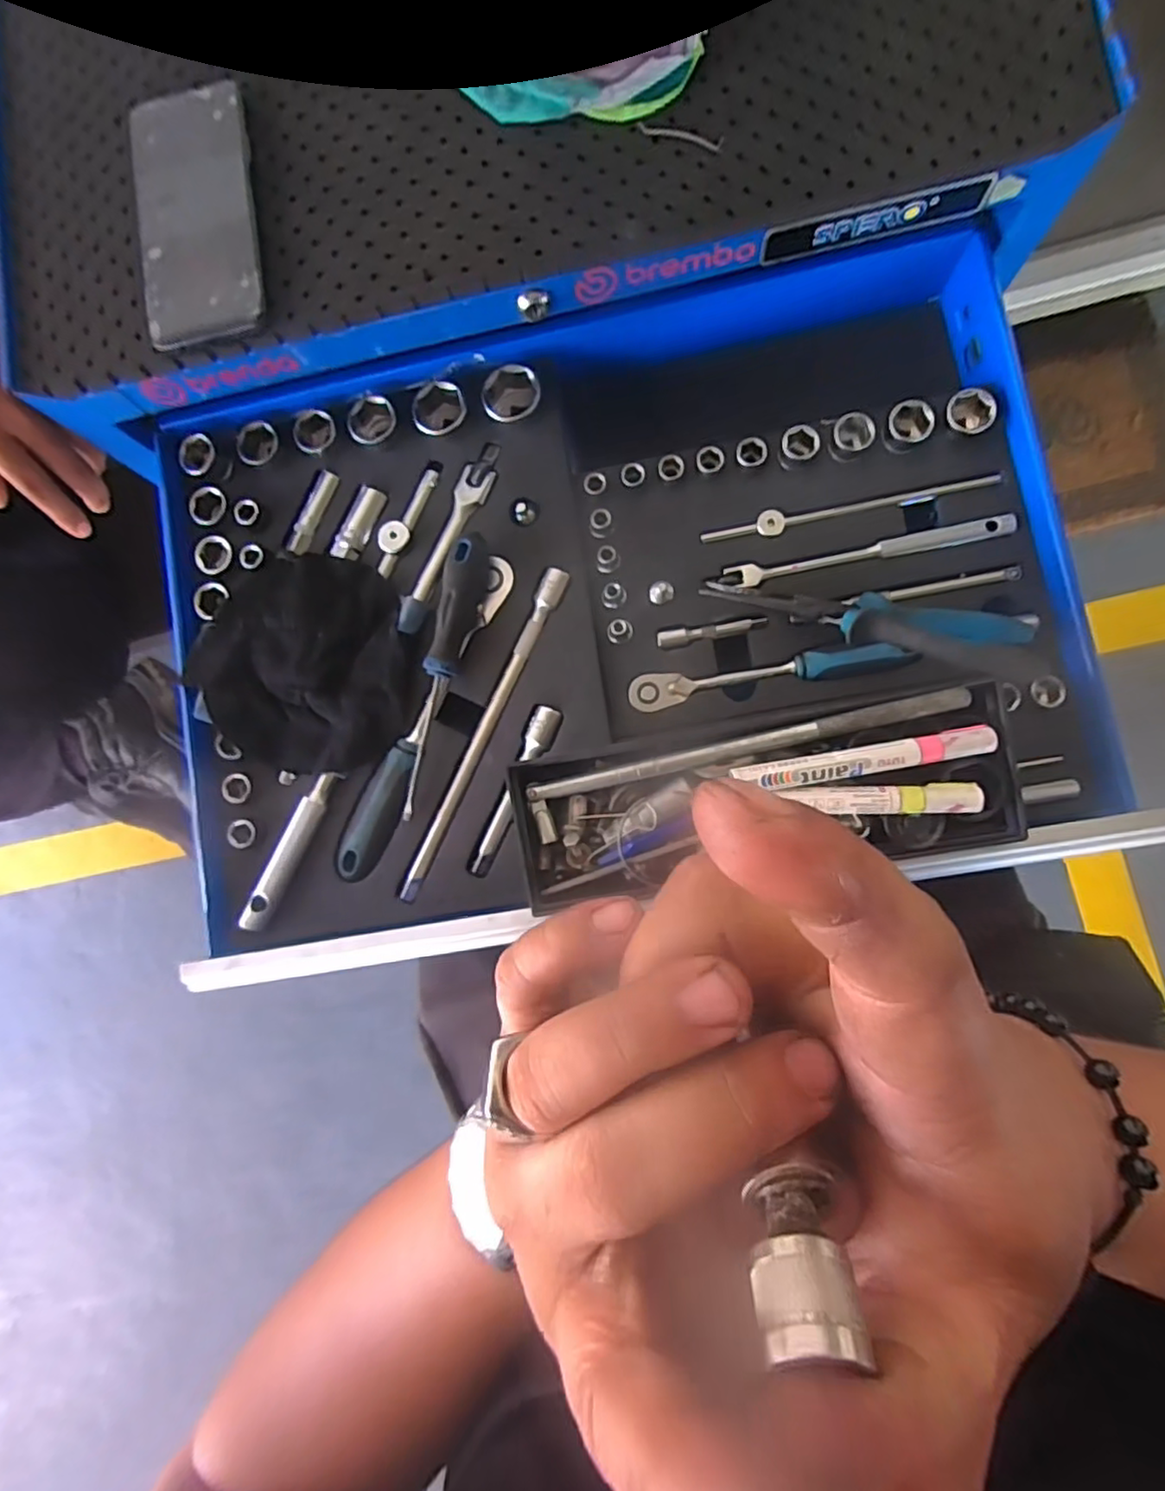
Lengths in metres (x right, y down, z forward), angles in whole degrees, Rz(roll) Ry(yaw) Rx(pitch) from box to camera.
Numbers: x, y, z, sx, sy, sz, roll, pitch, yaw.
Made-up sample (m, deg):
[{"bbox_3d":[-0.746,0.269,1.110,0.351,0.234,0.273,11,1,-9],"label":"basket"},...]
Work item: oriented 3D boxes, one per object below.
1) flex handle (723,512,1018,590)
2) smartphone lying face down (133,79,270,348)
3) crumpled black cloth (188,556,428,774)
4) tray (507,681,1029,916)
[{"bbox_3d":[0.190,-0.129,0.417,0.182,0.011,0.016,-9,84,5],"label":"flex handle"},{"bbox_3d":[-0.239,-0.327,0.386,0.075,0.008,0.161,-10,84,5],"label":"smartphone lying face down"},{"bbox_3d":[-0.192,-0.058,0.442,0.143,0.029,0.159,-31,82,2],"label":"crumpled black cloth"},{"bbox_3d":[0.102,0.037,0.367,0.285,0.054,0.102,-11,84,5],"label":"tray"}]

